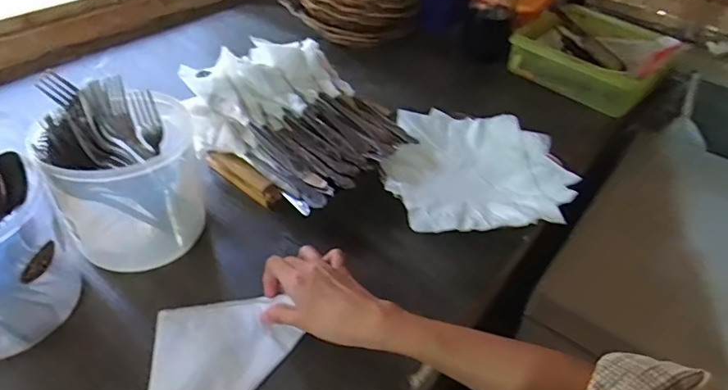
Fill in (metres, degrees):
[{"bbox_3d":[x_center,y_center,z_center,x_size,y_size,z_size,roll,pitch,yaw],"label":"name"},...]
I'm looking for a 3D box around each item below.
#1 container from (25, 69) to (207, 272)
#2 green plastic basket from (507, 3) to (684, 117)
[{"bbox_3d":[-0.248,-0.028,0.528,0.140,0.155,0.140,-12,45,-19],"label":"container"},{"bbox_3d":[0.418,-0.261,0.910,0.244,0.080,0.253,32,47,26],"label":"green plastic basket"}]

